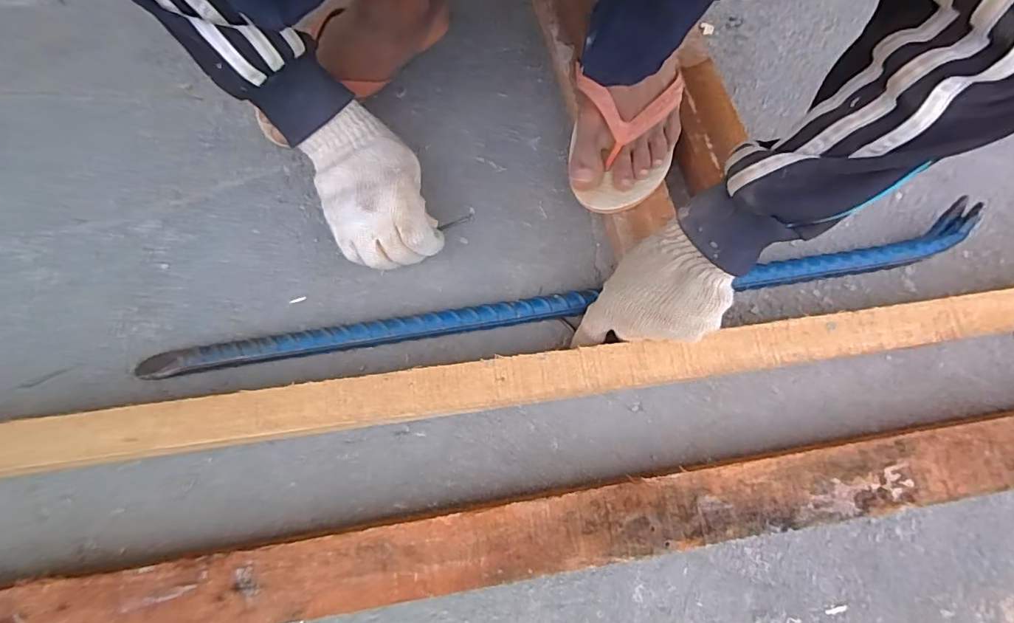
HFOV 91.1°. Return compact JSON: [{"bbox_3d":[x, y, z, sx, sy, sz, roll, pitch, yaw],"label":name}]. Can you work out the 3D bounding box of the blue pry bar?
[{"bbox_3d":[0.053,-0.009,0.441,0.727,0.033,0.034,-10,75,-3],"label":"blue pry bar"}]

